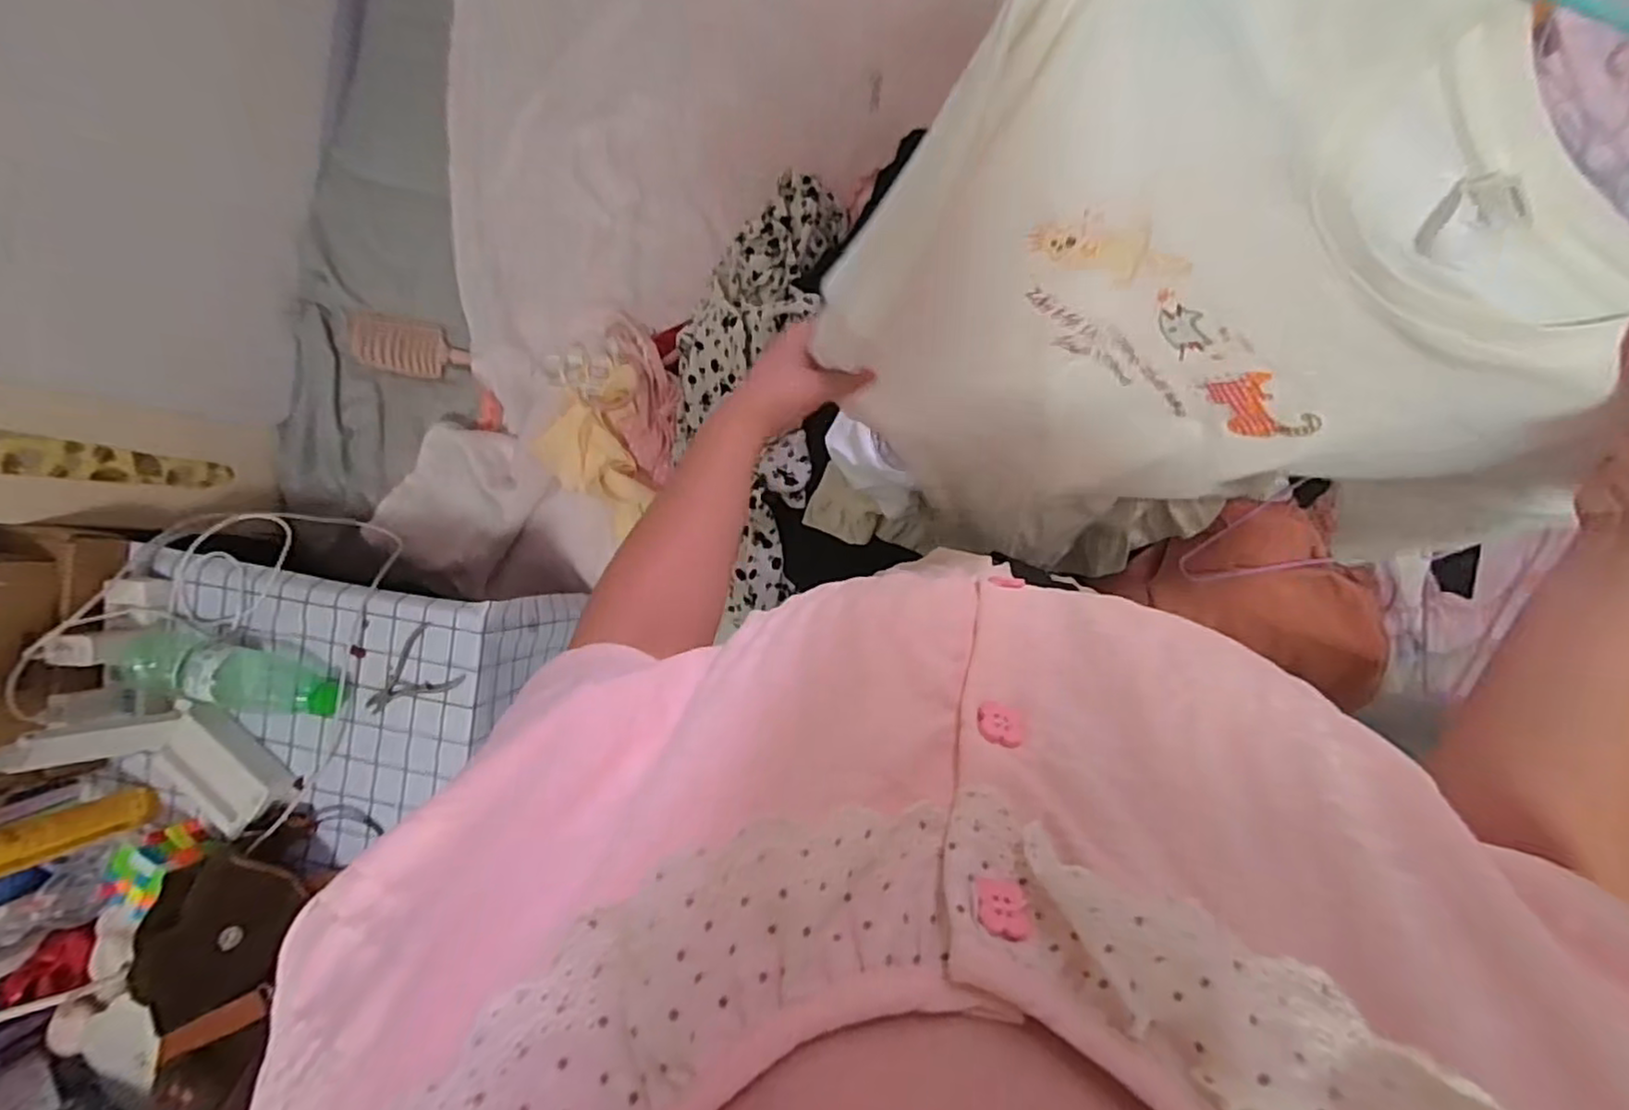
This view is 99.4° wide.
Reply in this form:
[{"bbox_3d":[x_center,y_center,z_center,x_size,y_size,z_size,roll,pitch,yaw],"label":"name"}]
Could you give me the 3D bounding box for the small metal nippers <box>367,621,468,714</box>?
[{"bbox_3d":[-0.424,0.131,0.721,0.104,0.004,0.074,-38,86,6],"label":"small metal nippers"}]

